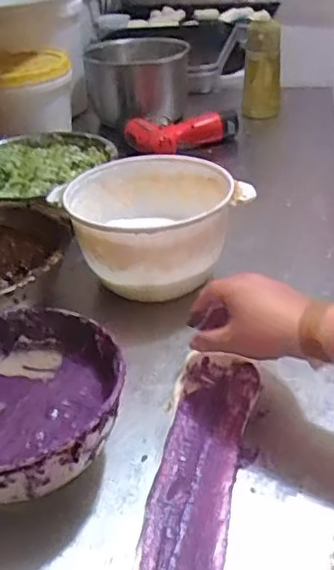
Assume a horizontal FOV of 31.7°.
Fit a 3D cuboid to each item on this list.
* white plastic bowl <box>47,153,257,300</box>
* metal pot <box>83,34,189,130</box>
[{"bbox_3d":[-0.020,-0.063,0.675,0.180,0.124,0.181,-3,35,2],"label":"white plastic bowl"},{"bbox_3d":[-0.056,-0.406,1.190,0.202,0.133,0.203,-6,35,-1],"label":"metal pot"}]

